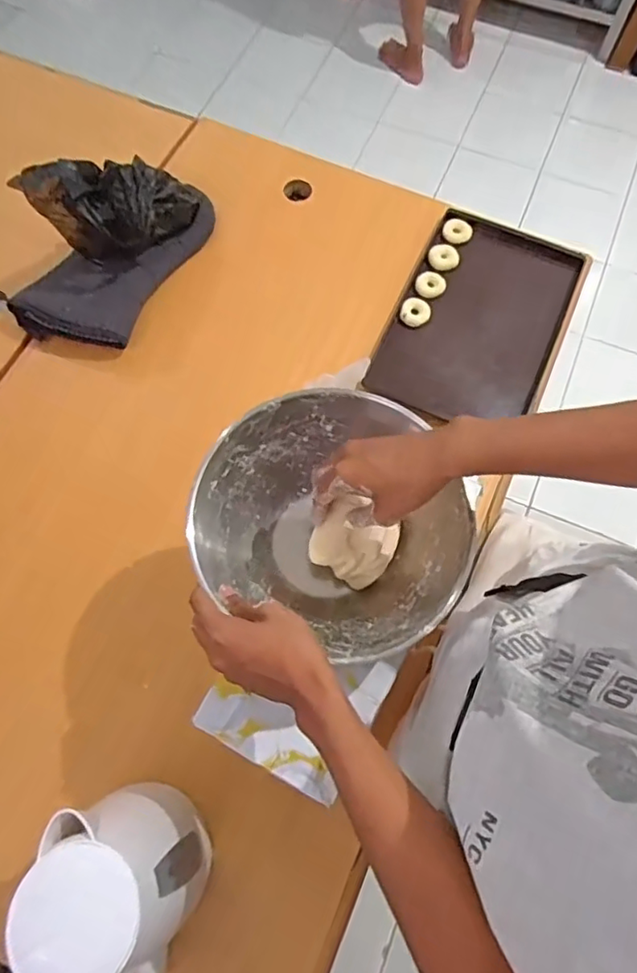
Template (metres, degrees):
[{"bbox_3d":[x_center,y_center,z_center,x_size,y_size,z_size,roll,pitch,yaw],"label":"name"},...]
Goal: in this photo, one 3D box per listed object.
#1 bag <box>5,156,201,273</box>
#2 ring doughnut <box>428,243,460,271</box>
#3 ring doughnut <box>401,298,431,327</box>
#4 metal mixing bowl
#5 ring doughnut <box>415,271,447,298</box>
[{"bbox_3d":[-0.272,-0.402,0.819,0.228,0.141,0.088,-40,75,-14],"label":"bag"},{"bbox_3d":[0.203,-0.370,0.946,0.050,0.017,0.039,26,71,8],"label":"ring doughnut"},{"bbox_3d":[0.151,-0.272,0.911,0.045,0.019,0.040,18,70,6],"label":"ring doughnut"},{"bbox_3d":[0.018,0.035,0.597,0.258,0.105,0.235,23,71,8],"label":"metal mixing bowl"},{"bbox_3d":[0.178,-0.321,0.930,0.047,0.014,0.039,17,70,6],"label":"ring doughnut"}]

